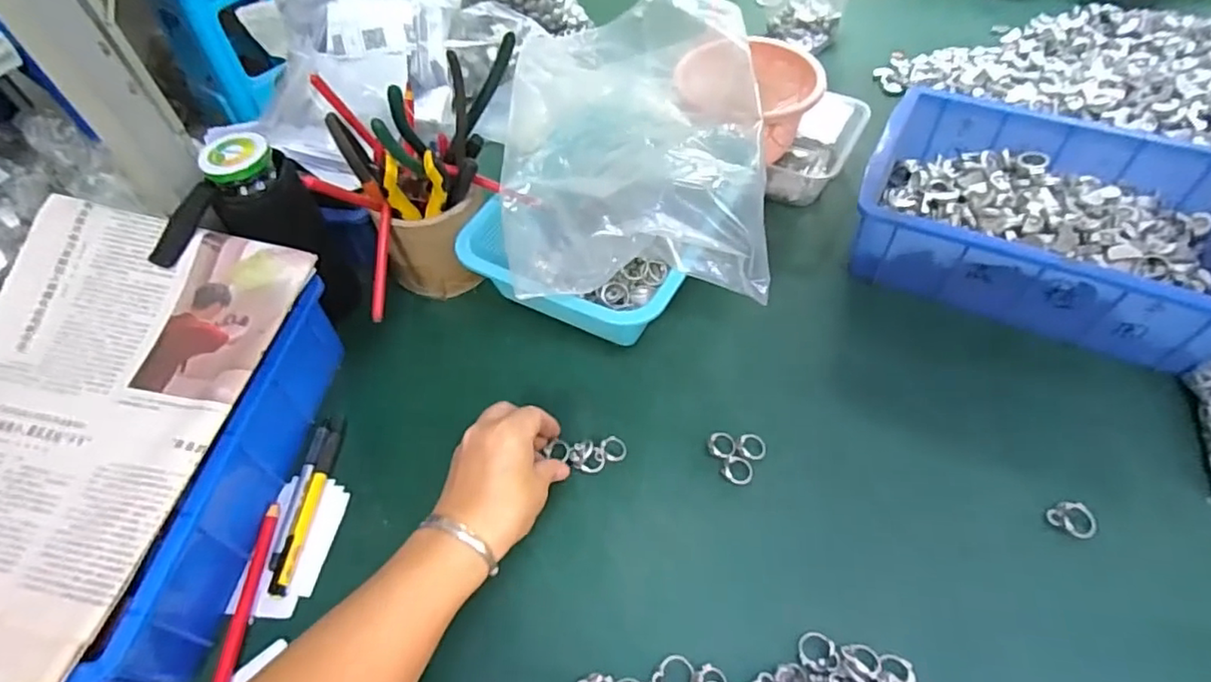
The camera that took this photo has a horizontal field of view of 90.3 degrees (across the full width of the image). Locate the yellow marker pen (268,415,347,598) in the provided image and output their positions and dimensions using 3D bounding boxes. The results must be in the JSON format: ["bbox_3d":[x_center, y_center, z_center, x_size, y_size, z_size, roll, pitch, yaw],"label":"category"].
[{"bbox_3d":[-0.217,0.116,0.448,0.013,0.009,0.137,0,52,5],"label":"yellow marker pen"}]

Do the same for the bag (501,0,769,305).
[{"bbox_3d":[0.020,-0.177,0.525,0.215,0.085,0.314,-2,52,4],"label":"bag"}]

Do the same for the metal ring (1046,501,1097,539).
[{"bbox_3d":[0.320,0.123,0.412,0.028,0.004,0.024,1,71,10],"label":"metal ring"}]

